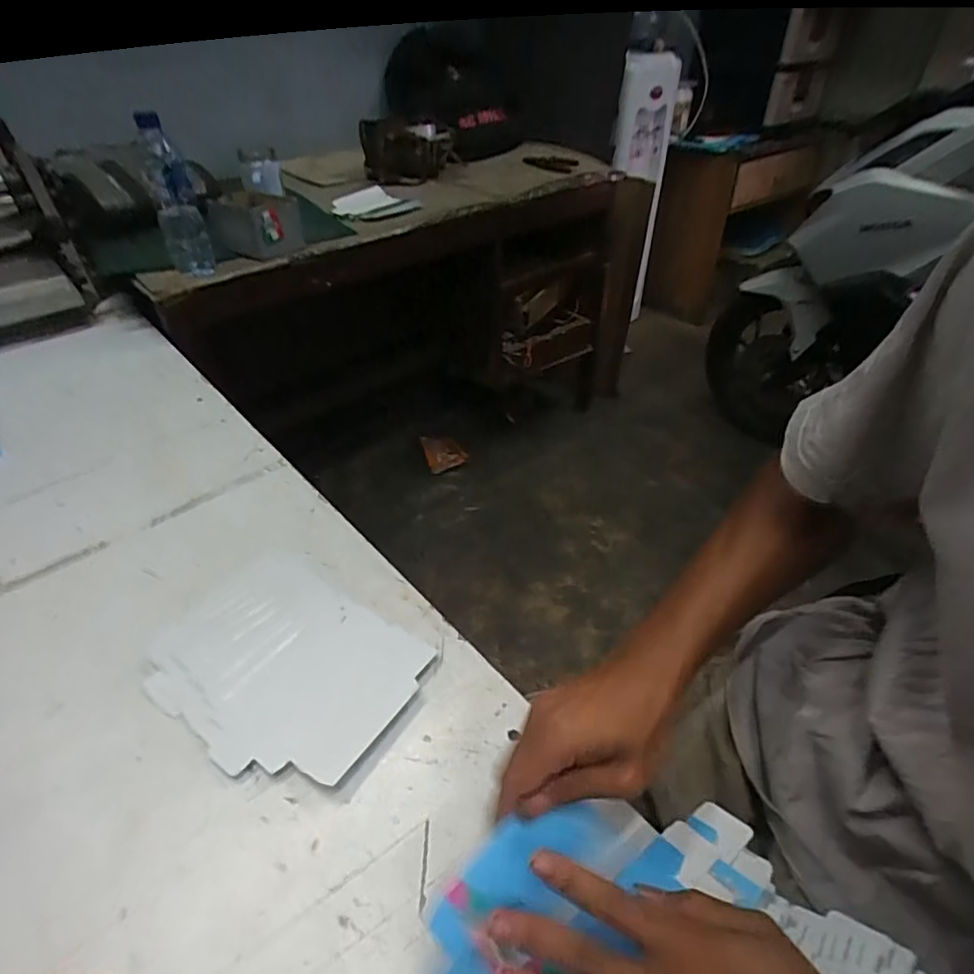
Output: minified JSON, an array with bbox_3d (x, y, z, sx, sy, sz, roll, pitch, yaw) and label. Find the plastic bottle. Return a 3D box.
[{"bbox_3d":[-0.499,-0.458,0.893,0.065,0.223,0.069,-17,44,-20],"label":"plastic bottle"}]

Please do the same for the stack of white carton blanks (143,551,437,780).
[{"bbox_3d":[-0.174,0.147,0.481,0.221,0.008,0.163,25,47,26],"label":"stack of white carton blanks"}]

